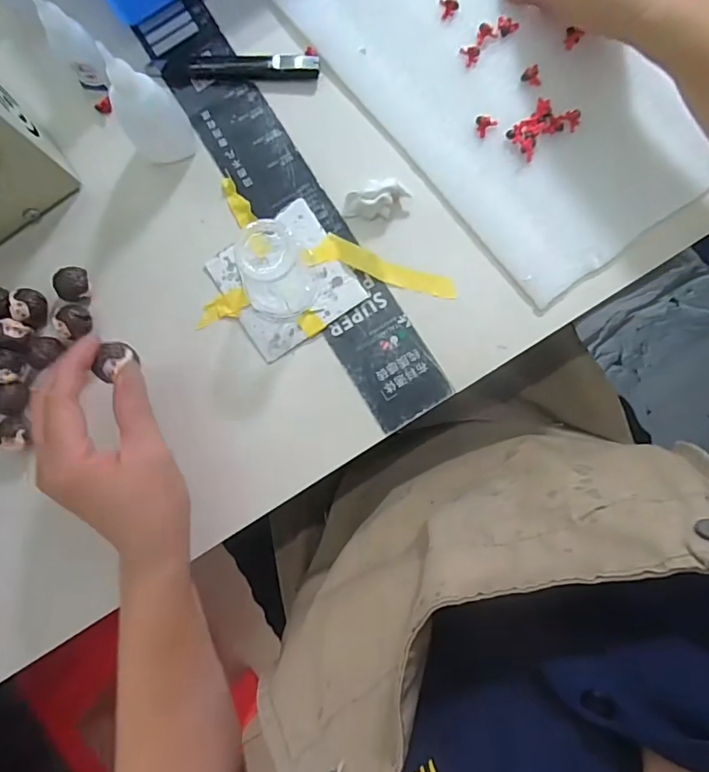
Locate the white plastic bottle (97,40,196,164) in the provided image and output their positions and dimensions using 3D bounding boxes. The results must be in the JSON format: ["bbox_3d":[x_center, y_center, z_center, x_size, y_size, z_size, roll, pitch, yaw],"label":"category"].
[{"bbox_3d":[-0.142,-0.187,0.335,0.040,0.087,0.038,0,86,3],"label":"white plastic bottle"}]

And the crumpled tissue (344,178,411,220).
[{"bbox_3d":[0.016,-0.138,0.359,0.046,0.019,0.024,0,86,3],"label":"crumpled tissue"}]

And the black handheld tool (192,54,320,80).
[{"bbox_3d":[-0.077,-0.246,0.374,0.097,0.013,0.016,1,86,3],"label":"black handheld tool"}]

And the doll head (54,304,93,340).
[{"bbox_3d":[-0.204,-0.047,0.357,0.024,0.020,0.025,0,86,3],"label":"doll head"}]

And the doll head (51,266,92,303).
[{"bbox_3d":[-0.211,-0.076,0.365,0.022,0.018,0.025,22,87,4],"label":"doll head"}]

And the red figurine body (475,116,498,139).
[{"bbox_3d":[0.096,-0.191,0.359,0.016,0.004,0.014,17,87,4],"label":"red figurine body"}]

